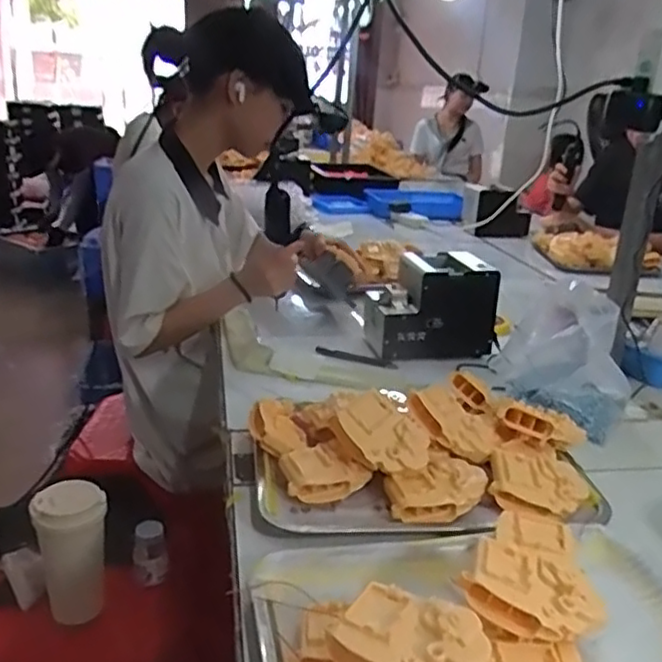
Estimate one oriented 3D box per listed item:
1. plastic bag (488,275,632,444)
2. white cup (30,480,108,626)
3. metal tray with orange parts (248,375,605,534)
[{"bbox_3d":[0.309,0.027,0.878,0.155,0.165,0.095,18,24,34],"label":"plastic bag"},{"bbox_3d":[-0.337,0.289,0.873,0.086,0.172,0.082,-5,22,-23],"label":"white cup"},{"bbox_3d":[0.100,0.118,0.713,0.358,0.080,0.224,0,20,-10],"label":"metal tray with orange parts"}]

